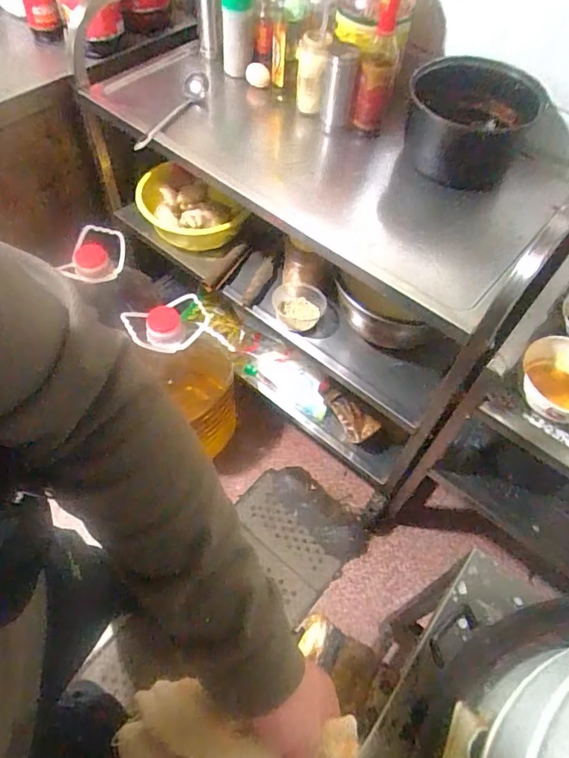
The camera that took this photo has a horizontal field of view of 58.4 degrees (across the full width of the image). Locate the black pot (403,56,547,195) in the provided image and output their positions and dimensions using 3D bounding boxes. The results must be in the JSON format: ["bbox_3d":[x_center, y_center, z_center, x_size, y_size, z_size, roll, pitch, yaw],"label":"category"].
[{"bbox_3d":[0.346,-0.474,0.947,0.232,0.112,0.226,8,57,2],"label":"black pot"}]

